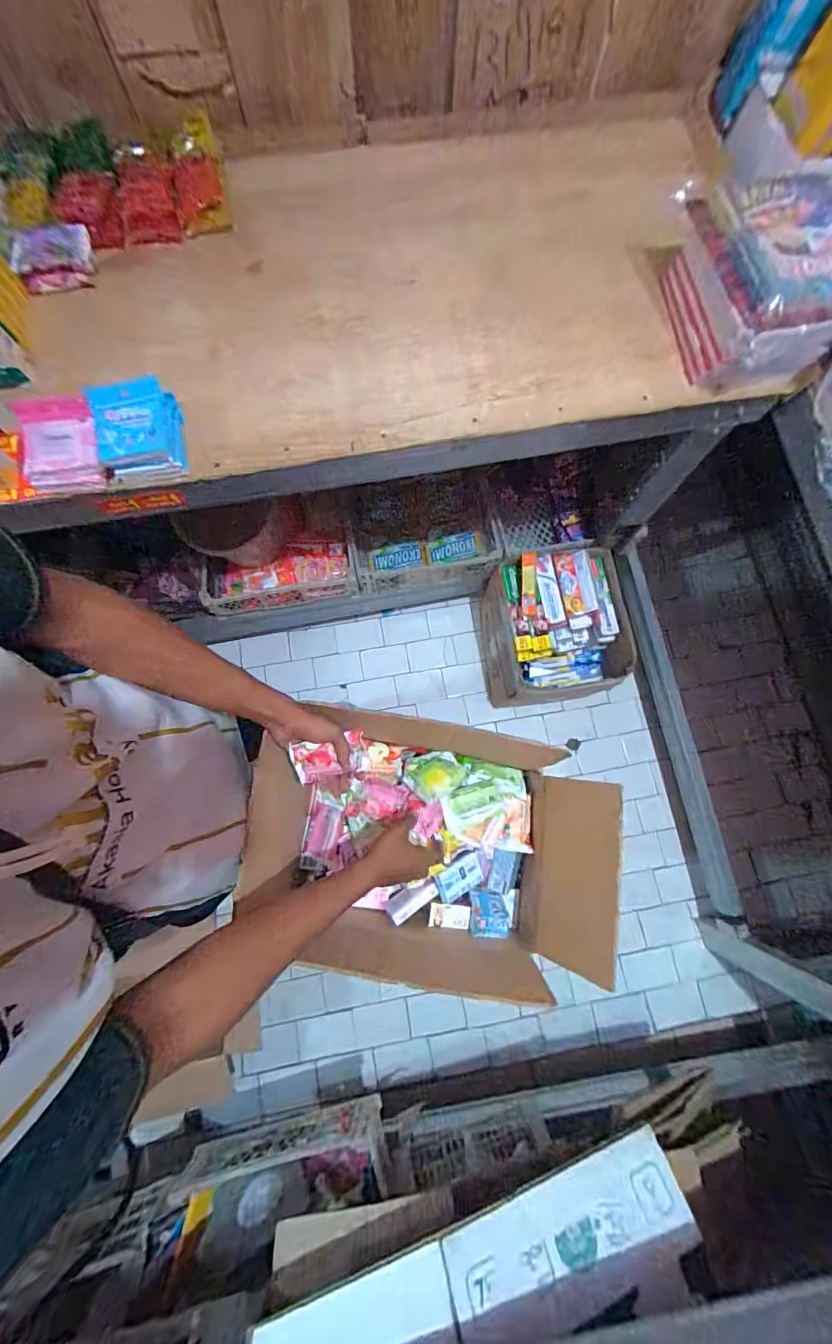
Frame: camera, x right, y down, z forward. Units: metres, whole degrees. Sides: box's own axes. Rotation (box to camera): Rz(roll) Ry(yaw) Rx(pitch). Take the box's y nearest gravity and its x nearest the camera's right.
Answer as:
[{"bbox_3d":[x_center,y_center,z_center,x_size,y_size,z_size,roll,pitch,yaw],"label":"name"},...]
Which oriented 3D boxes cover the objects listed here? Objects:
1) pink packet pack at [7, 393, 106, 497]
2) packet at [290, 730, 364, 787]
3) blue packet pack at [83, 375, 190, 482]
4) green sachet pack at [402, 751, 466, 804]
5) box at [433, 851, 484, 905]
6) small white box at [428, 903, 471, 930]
[{"bbox_3d":[-0.487,-0.317,0.626,0.111,0.046,0.123,-11,78,-3],"label":"pink packet pack"},{"bbox_3d":[-0.116,0.118,0.611,0.095,0.016,0.063,-13,119,-4],"label":"packet"},{"bbox_3d":[-0.379,-0.331,0.632,0.110,0.067,0.112,-12,79,-3],"label":"blue packet pack"},{"bbox_3d":[0.031,0.166,0.745,0.087,0.027,0.086,-28,48,-29],"label":"green sachet pack"},{"bbox_3d":[0.072,0.335,0.739,0.086,0.011,0.051,-20,82,-33],"label":"box"},{"bbox_3d":[0.053,0.387,0.720,0.064,0.011,0.035,8,78,1],"label":"small white box"}]

